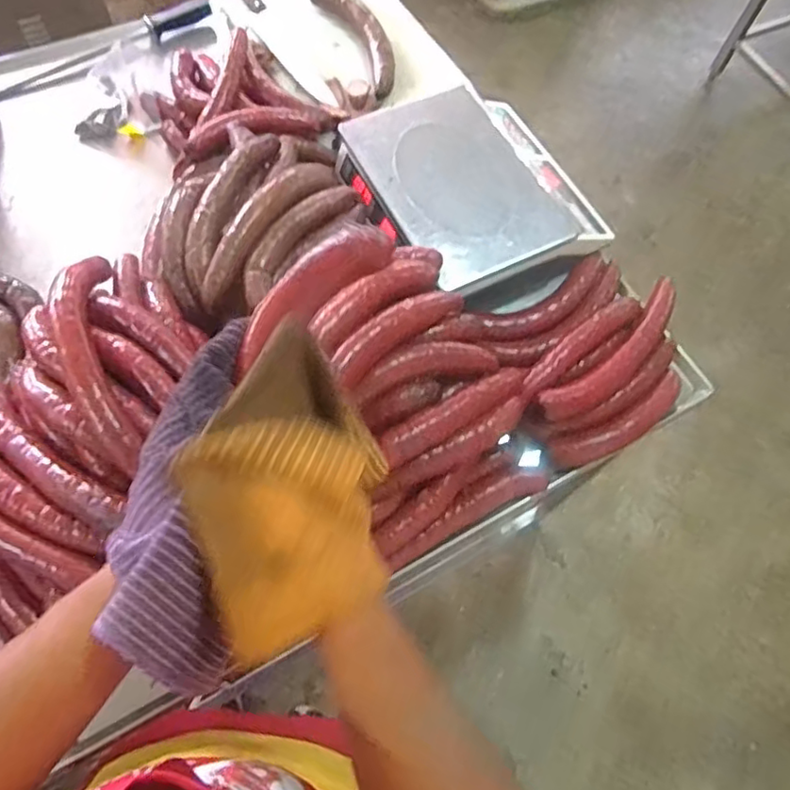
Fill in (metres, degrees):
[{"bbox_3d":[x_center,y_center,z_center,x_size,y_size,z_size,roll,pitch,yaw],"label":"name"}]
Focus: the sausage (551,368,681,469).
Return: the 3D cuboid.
[{"bbox_3d":[0.307,0.039,0.825,0.223,0.033,0.051,-27,70,-15],"label":"sausage"}]

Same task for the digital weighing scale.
[{"bbox_3d":[0.128,-0.308,0.935,0.325,0.089,0.363,-32,71,-16],"label":"digital weighing scale"}]

